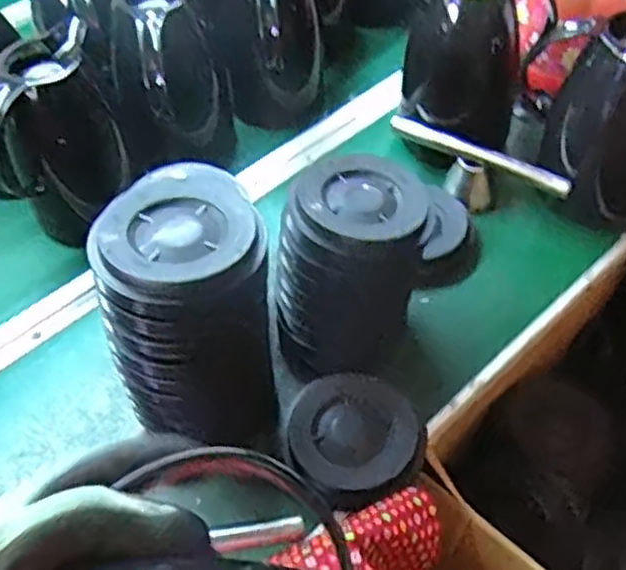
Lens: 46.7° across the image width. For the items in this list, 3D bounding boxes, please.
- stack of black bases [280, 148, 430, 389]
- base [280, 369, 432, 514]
[{"bbox_3d":[0.039,-0.014,0.650,0.115,0.157,0.138,9,52,12],"label":"stack of black bases"},{"bbox_3d":[0.034,0.131,0.618,0.108,0.024,0.113,-2,51,3],"label":"base"}]

